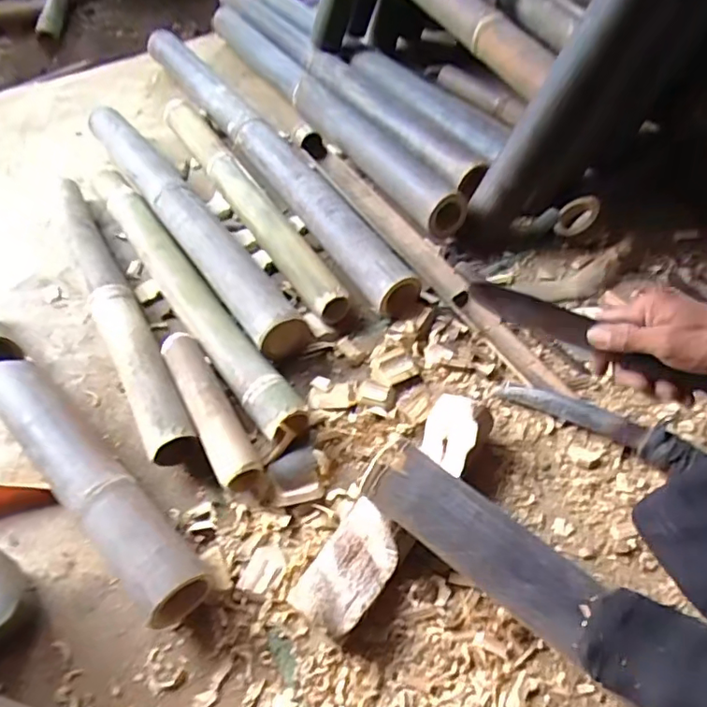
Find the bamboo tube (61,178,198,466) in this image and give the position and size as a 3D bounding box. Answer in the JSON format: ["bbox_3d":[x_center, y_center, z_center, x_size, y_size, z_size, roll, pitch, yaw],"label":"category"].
[{"bbox_3d":[-0.376,-0.083,0.845,0.073,0.087,0.634,-27,55,-14],"label":"bamboo tube"}]

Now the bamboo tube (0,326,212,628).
[{"bbox_3d":[-0.388,0.098,0.696,0.605,0.084,0.078,35,64,27],"label":"bamboo tube"}]

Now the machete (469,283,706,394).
[{"bbox_3d":[0.218,-0.011,0.483,0.243,0.036,0.027,26,60,19],"label":"machete"}]

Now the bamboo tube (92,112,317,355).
[{"bbox_3d":[-0.307,-0.264,0.948,0.079,0.064,0.756,-32,57,-17],"label":"bamboo tube"}]

